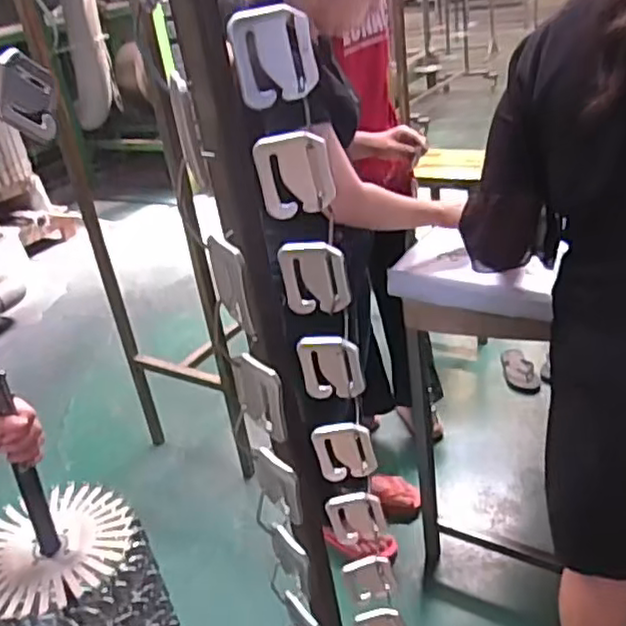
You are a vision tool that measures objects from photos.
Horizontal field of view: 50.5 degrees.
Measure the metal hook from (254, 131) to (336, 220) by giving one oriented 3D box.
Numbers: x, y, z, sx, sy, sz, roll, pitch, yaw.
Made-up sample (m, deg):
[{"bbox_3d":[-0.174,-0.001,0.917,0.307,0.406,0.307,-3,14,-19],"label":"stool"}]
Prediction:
[{"bbox_3d":[-0.008,-0.067,0.320,0.035,0.038,0.007,-3,32,7],"label":"metal hook"}]

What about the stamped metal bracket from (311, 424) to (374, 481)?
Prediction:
[{"bbox_3d":[0.019,0.084,0.405,0.034,0.038,0.011,-3,32,8],"label":"stamped metal bracket"}]

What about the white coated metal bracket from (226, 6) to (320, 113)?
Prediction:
[{"bbox_3d":[-0.016,-0.112,0.290,0.035,0.039,0.006,-9,32,-2],"label":"white coated metal bracket"}]

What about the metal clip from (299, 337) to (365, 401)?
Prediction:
[{"bbox_3d":[0.011,0.031,0.377,0.037,0.036,0.009,2,34,16],"label":"metal clip"}]

